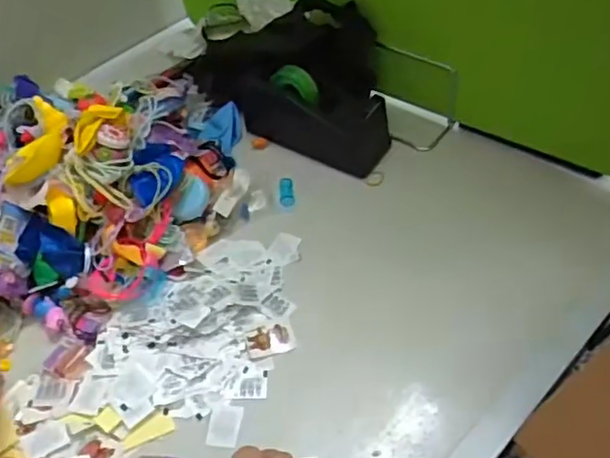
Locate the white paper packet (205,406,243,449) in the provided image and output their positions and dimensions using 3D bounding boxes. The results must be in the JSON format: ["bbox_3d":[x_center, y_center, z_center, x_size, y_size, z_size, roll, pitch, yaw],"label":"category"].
[{"bbox_3d":[-0.060,0.147,0.461,0.023,0.004,0.032,4,53,7],"label":"white paper packet"}]

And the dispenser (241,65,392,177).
[{"bbox_3d":[0.004,-0.119,0.621,0.160,0.066,0.062,24,57,21],"label":"dispenser"}]

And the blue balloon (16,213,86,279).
[{"bbox_3d":[-0.215,0.018,0.523,0.059,0.010,0.038,29,90,-7],"label":"blue balloon"}]

